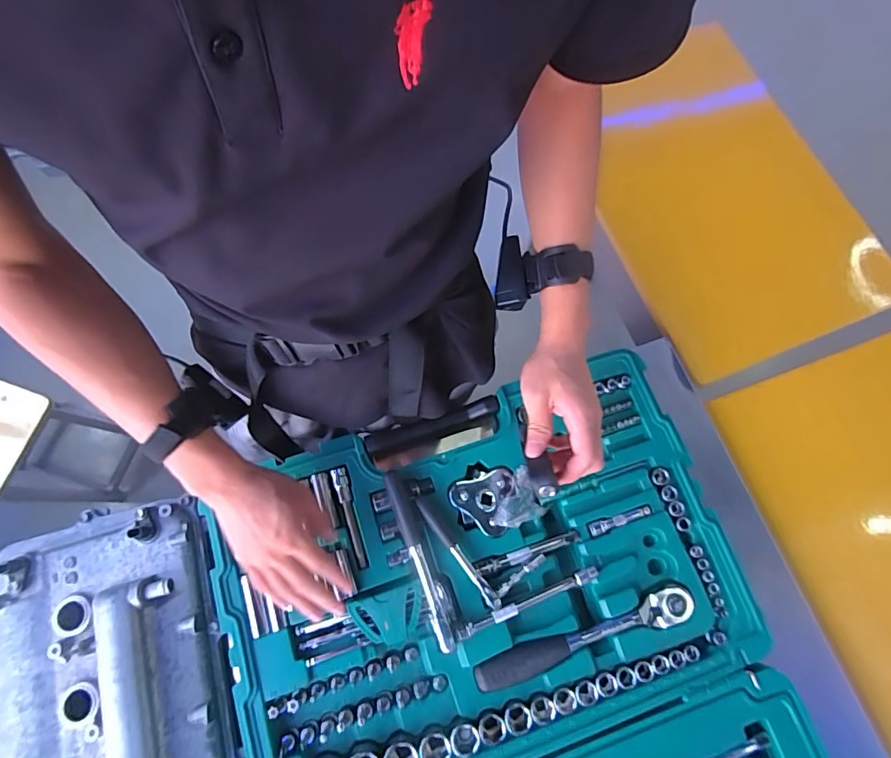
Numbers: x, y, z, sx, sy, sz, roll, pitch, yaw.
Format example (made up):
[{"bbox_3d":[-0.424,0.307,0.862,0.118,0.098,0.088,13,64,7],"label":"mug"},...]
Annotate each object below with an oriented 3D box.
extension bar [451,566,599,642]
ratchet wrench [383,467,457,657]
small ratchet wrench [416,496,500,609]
[{"bbox_3d":[0.087,0.240,0.505,0.168,0.013,0.014,-20,75,-7],"label":"extension bar"},{"bbox_3d":[-0.028,0.195,0.514,0.022,0.040,0.192,-20,75,-7],"label":"ratchet wrench"},{"bbox_3d":[0.013,0.190,0.520,0.016,0.019,0.139,-36,77,-11],"label":"small ratchet wrench"}]

